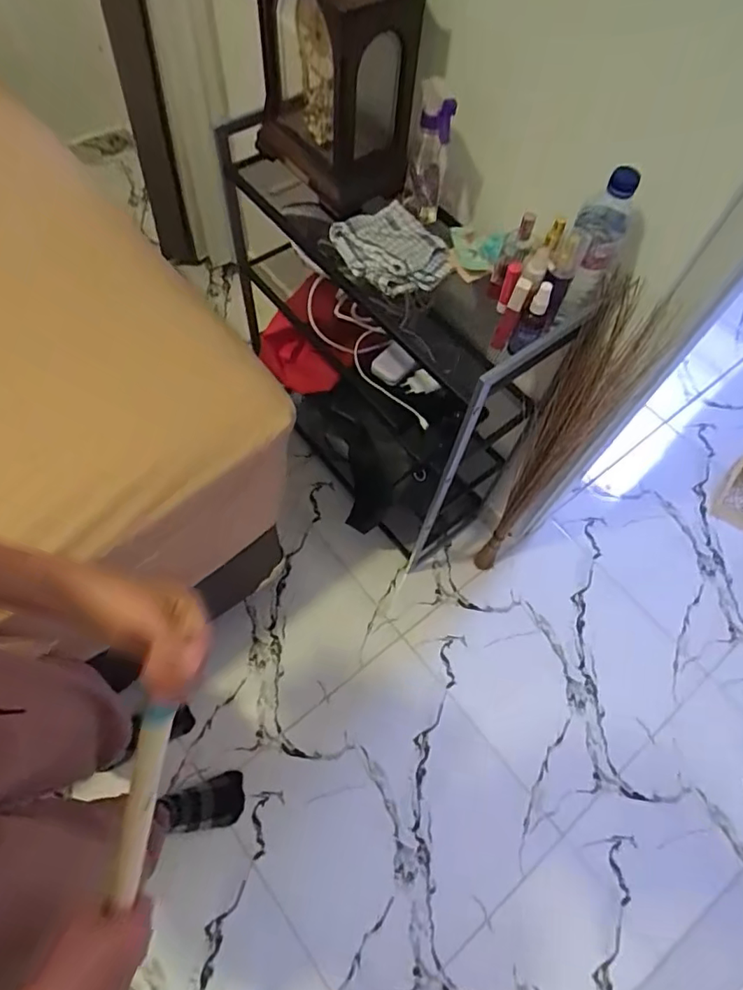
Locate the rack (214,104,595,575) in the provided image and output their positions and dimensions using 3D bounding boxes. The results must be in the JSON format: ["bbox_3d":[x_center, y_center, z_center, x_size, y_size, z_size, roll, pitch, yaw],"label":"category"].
[{"bbox_3d":[0.007,-0.253,1.109,0.248,0.688,0.608,-35,71,-19],"label":"rack"}]

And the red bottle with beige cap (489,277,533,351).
[{"bbox_3d":[0.184,-0.238,0.737,0.023,0.121,0.015,13,63,2],"label":"red bottle with beige cap"}]

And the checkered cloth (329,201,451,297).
[{"bbox_3d":[0.034,-0.357,0.807,0.127,0.048,0.143,-29,68,-16],"label":"checkered cloth"}]

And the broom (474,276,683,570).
[{"bbox_3d":[0.308,-0.059,1.003,0.101,0.696,0.126,31,65,11],"label":"broom"}]

